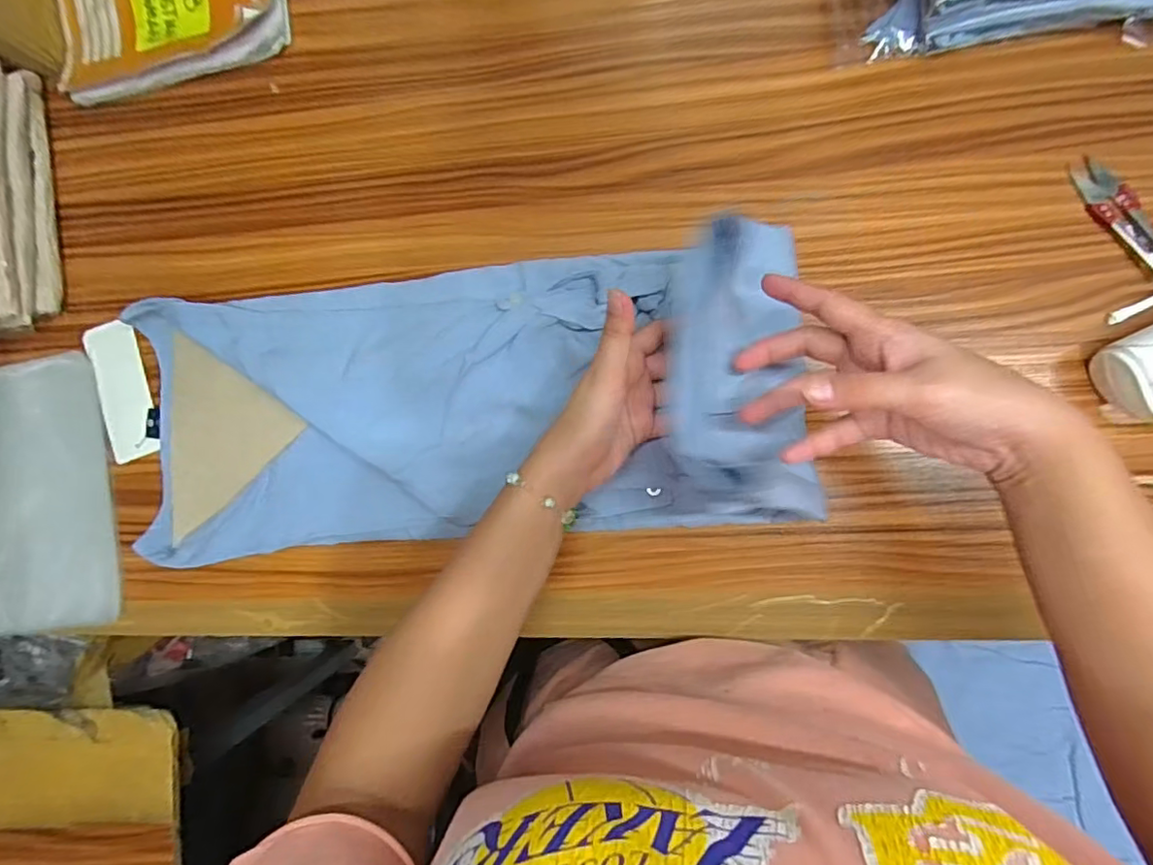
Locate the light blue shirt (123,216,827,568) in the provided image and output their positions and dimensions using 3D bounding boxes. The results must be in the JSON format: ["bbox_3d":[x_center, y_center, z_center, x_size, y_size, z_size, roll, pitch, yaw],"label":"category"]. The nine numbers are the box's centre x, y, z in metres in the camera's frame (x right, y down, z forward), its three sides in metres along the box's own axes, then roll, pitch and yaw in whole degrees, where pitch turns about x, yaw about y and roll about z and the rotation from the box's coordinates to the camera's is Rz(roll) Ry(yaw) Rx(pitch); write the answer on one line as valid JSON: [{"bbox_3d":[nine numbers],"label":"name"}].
[{"bbox_3d":[-0.098,-0.022,0.433,0.504,0.111,0.205,-5,88,14],"label":"light blue shirt"}]

